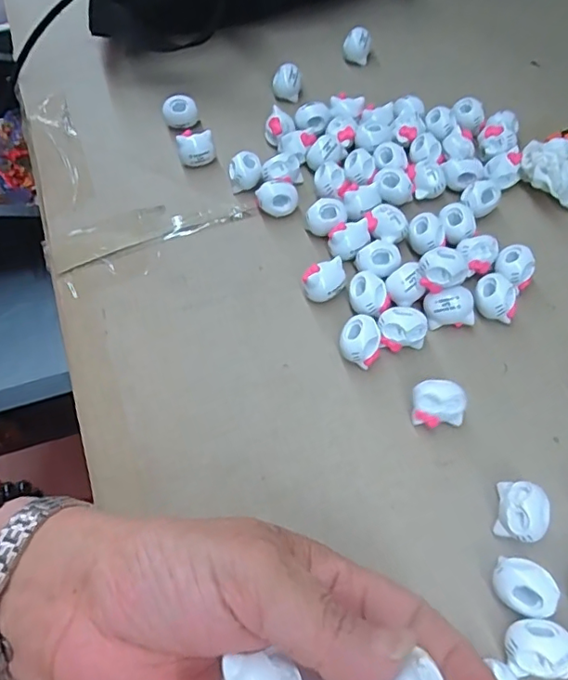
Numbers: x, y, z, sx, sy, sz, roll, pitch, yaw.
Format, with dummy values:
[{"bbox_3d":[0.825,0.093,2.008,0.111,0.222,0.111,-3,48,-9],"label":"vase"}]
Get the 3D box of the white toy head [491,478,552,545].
[{"bbox_3d":[0.108,0.079,0.244,0.021,0.020,0.025,5,59,4],"label":"white toy head"}]

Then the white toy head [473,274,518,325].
[{"bbox_3d":[0.118,-0.022,0.300,0.024,0.022,0.021,26,63,16],"label":"white toy head"}]

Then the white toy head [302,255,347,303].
[{"bbox_3d":[0.024,-0.033,0.306,0.017,0.022,0.025,37,66,21],"label":"white toy head"}]

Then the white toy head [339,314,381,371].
[{"bbox_3d":[0.041,0.001,0.288,0.022,0.022,0.024,0,59,1],"label":"white toy head"}]

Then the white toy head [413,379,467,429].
[{"bbox_3d":[0.078,0.033,0.270,0.025,0.021,0.019,-1,59,0],"label":"white toy head"}]

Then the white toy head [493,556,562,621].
[{"bbox_3d":[0.102,0.106,0.228,0.025,0.017,0.020,19,61,12],"label":"white toy head"}]

